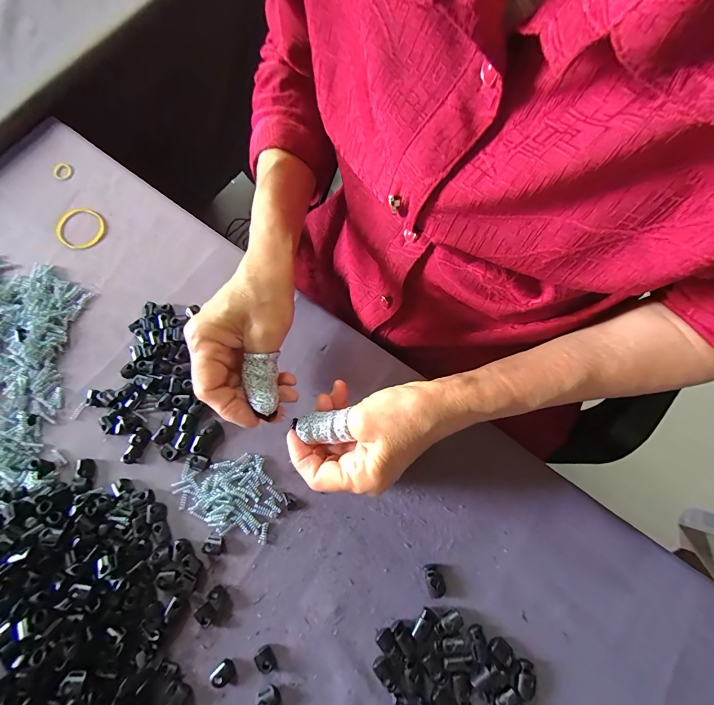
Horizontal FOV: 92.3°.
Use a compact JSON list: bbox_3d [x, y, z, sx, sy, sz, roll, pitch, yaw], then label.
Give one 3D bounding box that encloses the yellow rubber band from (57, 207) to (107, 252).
[{"bbox_3d":[-0.279,-0.125,0.345,0.044,0.004,0.044,2,75,-6],"label":"yellow rubber band"}]

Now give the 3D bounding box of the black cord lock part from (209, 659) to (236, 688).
[{"bbox_3d":[-0.095,0.228,0.243,0.015,0.007,0.012,-41,77,-8],"label":"black cord lock part"}]

